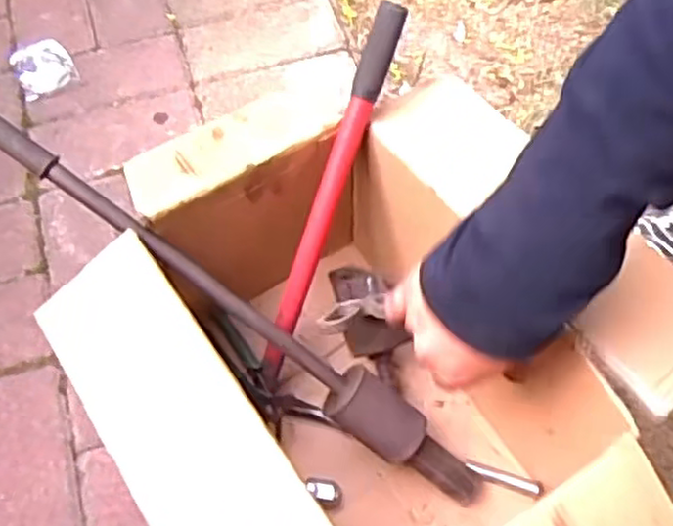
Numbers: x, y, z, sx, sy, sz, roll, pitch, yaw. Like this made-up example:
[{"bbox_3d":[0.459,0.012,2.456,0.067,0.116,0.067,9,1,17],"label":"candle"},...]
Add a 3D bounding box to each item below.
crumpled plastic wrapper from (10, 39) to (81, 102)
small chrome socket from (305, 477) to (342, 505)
[{"bbox_3d":[-0.352,-0.237,0.836,0.066,0.029,0.066,-29,65,-13],"label":"crumpled plastic wrapper"},{"bbox_3d":[-0.011,0.196,0.597,0.031,0.018,0.020,13,63,9],"label":"small chrome socket"}]

